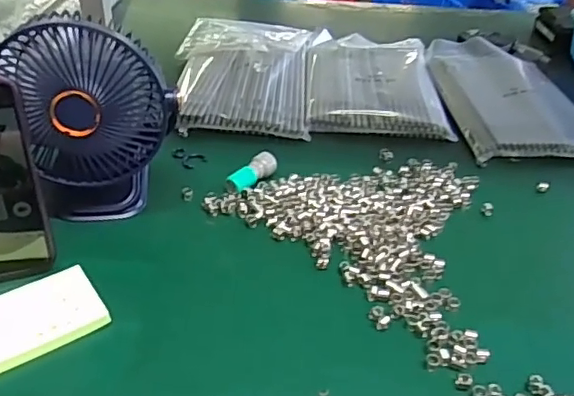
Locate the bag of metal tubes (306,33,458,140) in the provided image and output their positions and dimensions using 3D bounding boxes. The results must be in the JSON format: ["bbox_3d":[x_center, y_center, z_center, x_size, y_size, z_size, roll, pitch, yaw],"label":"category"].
[{"bbox_3d":[0.122,-0.181,0.835,0.180,0.027,0.328,4,35,0],"label":"bag of metal tubes"}]

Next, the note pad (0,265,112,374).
[{"bbox_3d":[-0.190,0.090,0.432,0.094,0.011,0.068,-21,42,-30],"label":"note pad"}]

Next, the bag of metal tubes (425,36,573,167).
[{"bbox_3d":[0.301,-0.152,0.806,0.169,0.029,0.339,3,35,0],"label":"bag of metal tubes"}]

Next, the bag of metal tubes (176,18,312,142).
[{"bbox_3d":[-0.056,-0.183,0.811,0.200,0.038,0.334,2,35,-2],"label":"bag of metal tubes"}]

